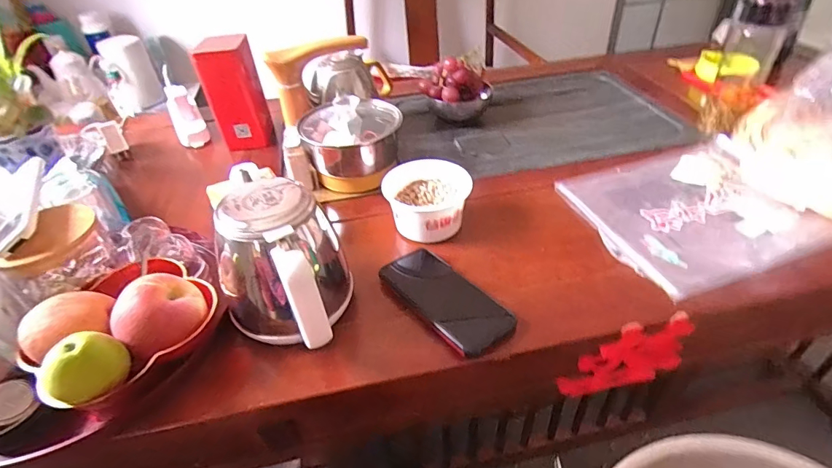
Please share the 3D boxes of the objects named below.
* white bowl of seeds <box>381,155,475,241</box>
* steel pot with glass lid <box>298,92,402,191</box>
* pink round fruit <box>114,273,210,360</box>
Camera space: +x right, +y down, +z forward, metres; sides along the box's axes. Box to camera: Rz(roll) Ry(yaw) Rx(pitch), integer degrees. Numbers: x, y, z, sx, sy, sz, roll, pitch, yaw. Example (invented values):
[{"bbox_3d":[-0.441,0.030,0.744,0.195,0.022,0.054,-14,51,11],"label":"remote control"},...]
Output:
[{"bbox_3d":[0.018,-0.047,0.611,0.114,0.067,0.116,-3,40,2],"label":"white bowl of seeds"},{"bbox_3d":[-0.105,-0.159,0.705,0.145,0.113,0.135,-3,40,2],"label":"steel pot with glass lid"},{"bbox_3d":[-0.250,0.082,0.436,0.074,0.062,0.080,-3,40,2],"label":"pink round fruit"}]

